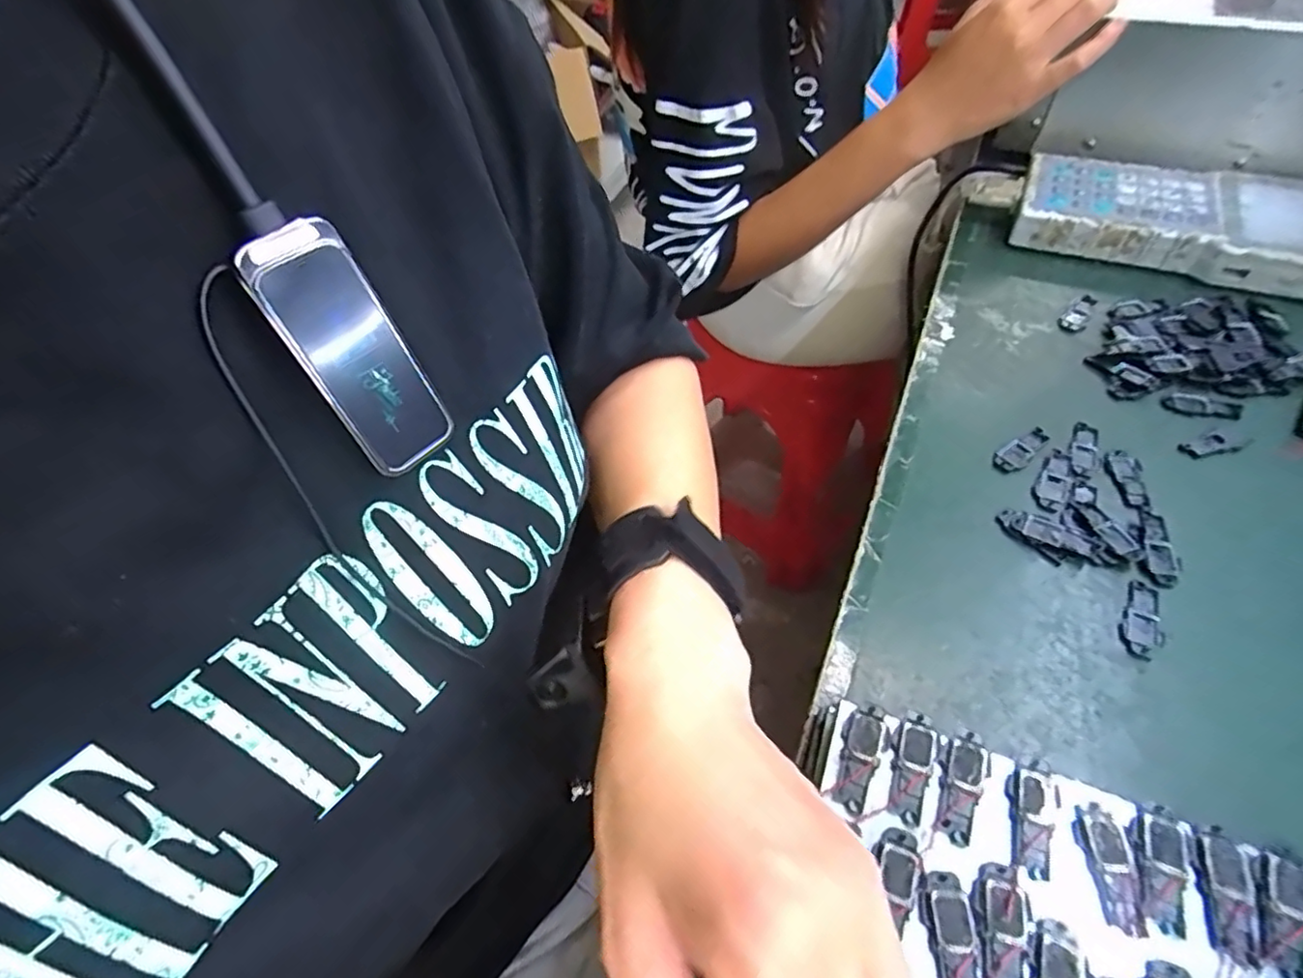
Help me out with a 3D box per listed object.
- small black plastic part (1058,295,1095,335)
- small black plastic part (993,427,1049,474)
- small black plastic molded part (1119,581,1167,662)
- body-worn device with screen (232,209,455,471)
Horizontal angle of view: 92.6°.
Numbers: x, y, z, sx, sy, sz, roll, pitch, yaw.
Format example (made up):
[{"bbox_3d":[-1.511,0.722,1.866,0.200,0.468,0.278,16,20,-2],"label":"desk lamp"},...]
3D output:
[{"bbox_3d":[0.292,-0.121,0.427,0.016,0.004,0.041,28,60,24],"label":"small black plastic part"},{"bbox_3d":[0.215,-0.022,0.363,0.039,0.004,0.015,-31,56,-17],"label":"small black plastic part"},{"bbox_3d":[0.234,0.062,0.295,0.017,0.004,0.040,23,59,21],"label":"small black plastic molded part"},{"bbox_3d":[-0.077,-0.035,0.163,0.026,0.064,0.007,-38,33,-21],"label":"body-worn device with screen"}]

